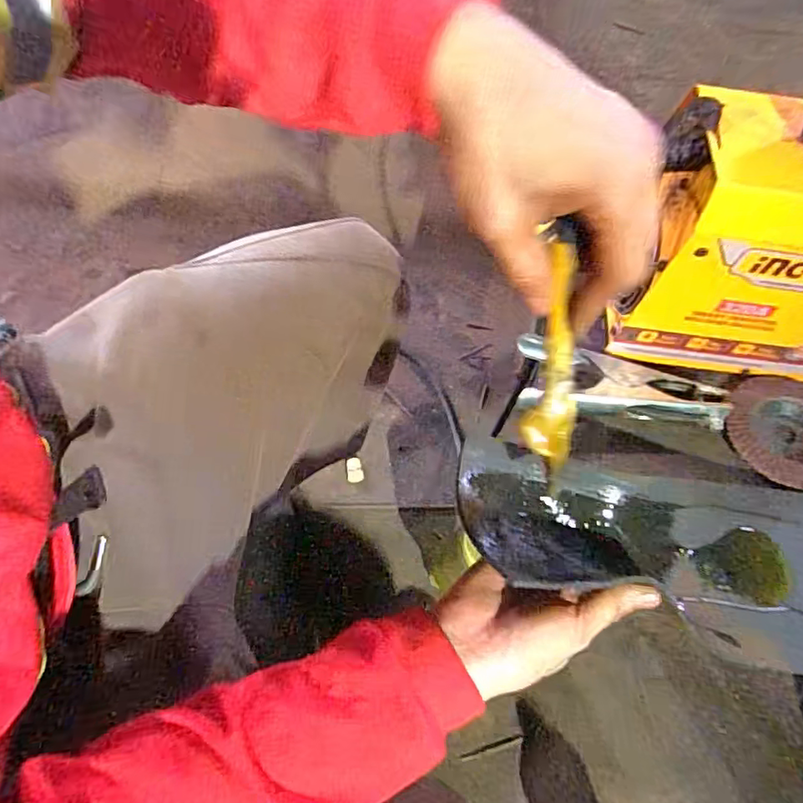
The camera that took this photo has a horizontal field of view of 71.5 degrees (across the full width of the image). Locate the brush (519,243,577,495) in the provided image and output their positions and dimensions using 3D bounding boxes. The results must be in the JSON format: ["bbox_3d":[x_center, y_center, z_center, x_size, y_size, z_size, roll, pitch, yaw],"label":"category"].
[{"bbox_3d":[0.078,-0.015,0.283,0.032,0.129,0.019,-5,28,-4],"label":"brush"}]

